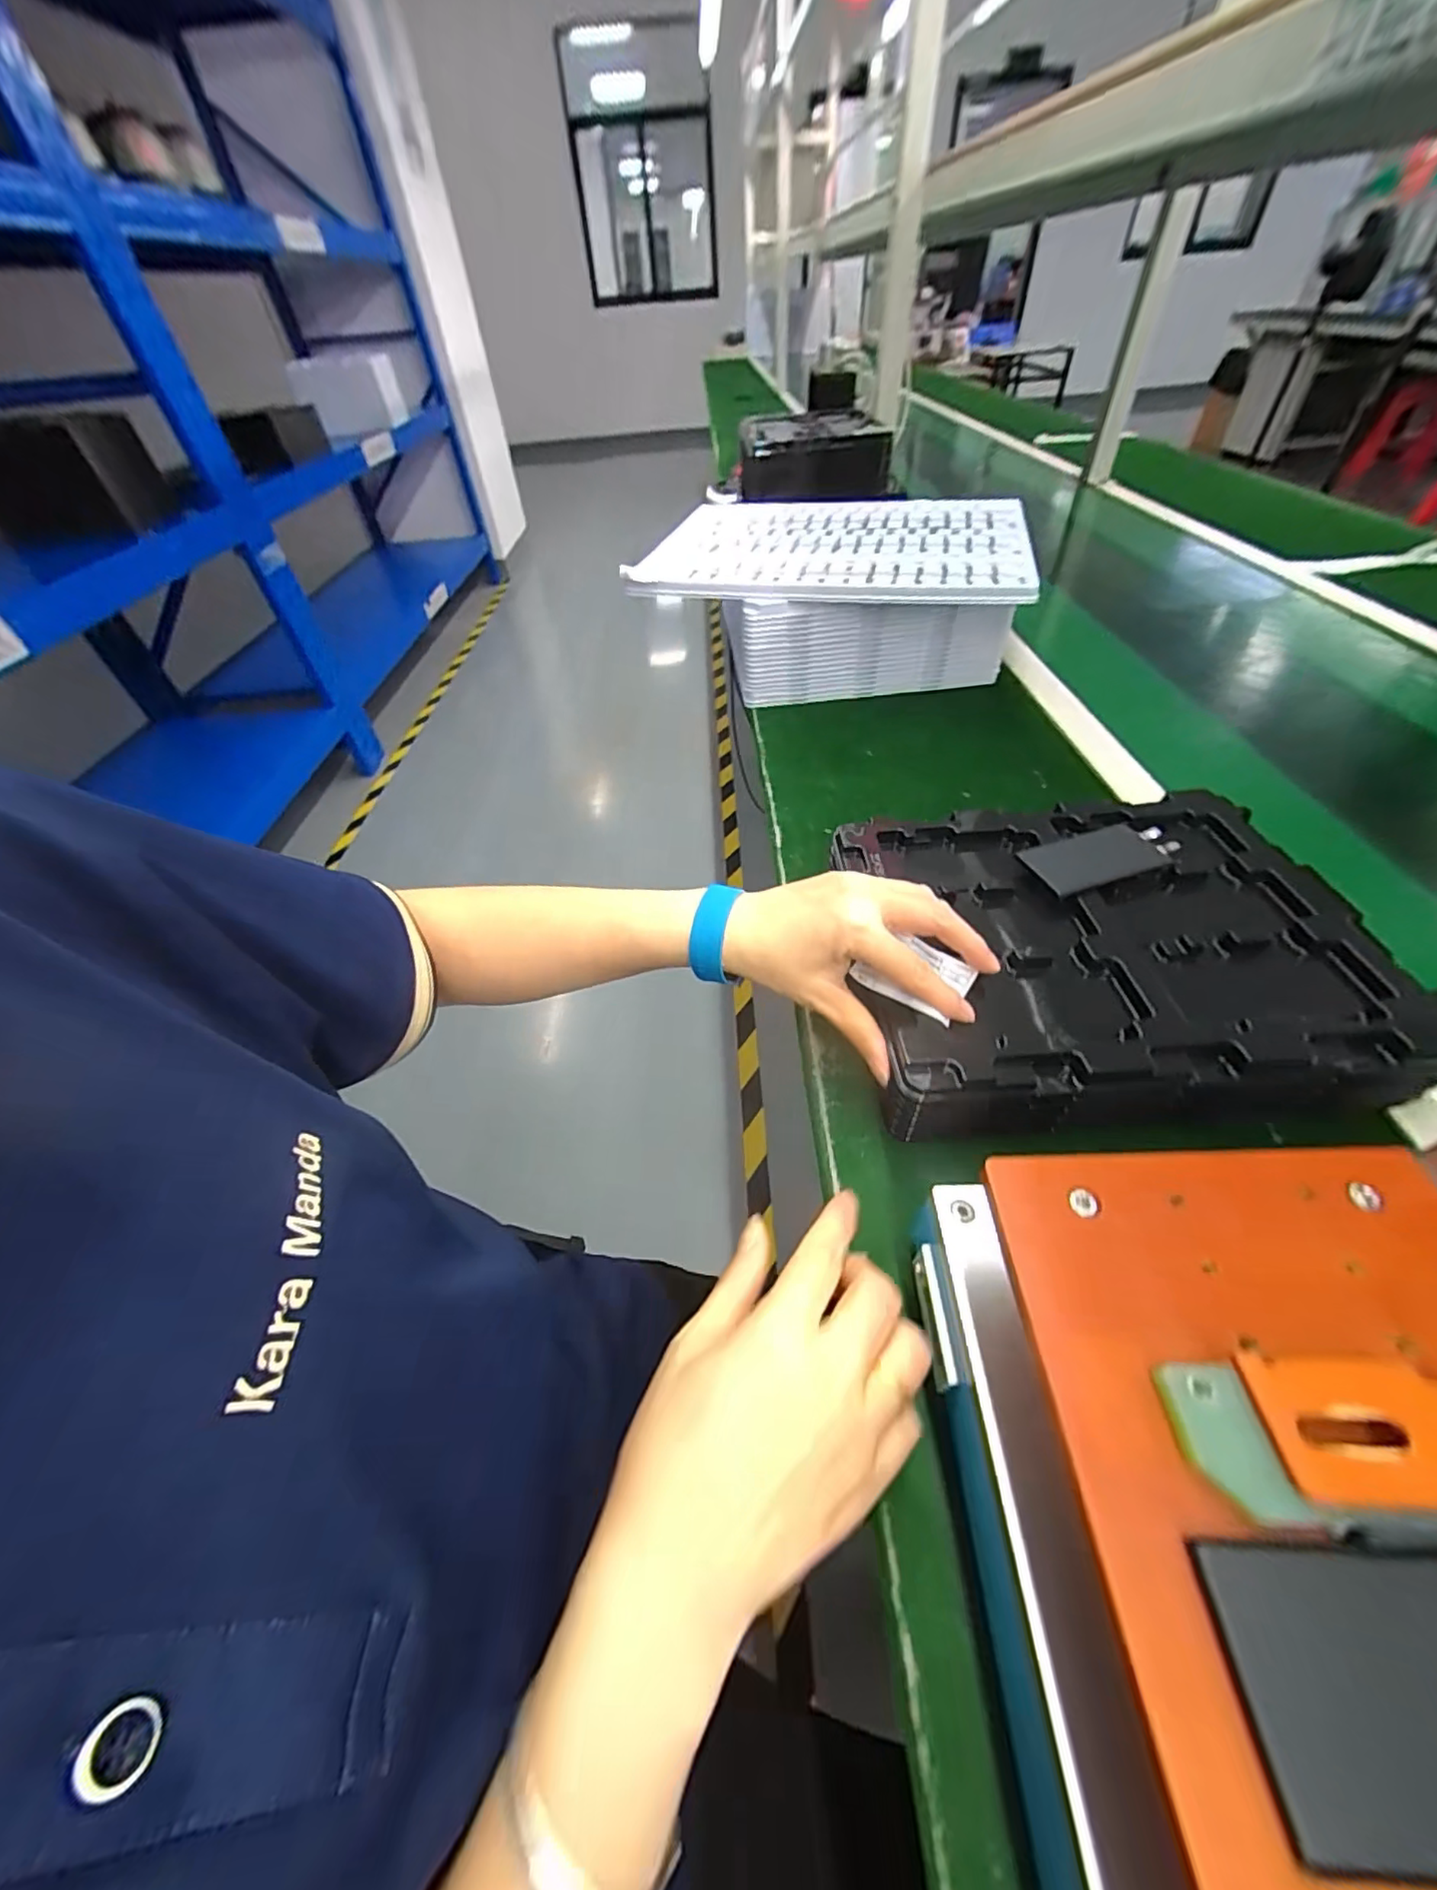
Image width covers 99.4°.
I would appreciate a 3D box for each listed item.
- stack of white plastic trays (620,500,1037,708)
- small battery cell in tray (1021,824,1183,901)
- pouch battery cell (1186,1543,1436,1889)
[{"bbox_3d":[0.146,-0.416,0.735,0.382,0.131,0.313,5,50,12],"label":"stack of white plastic trays"},{"bbox_3d":[0.245,-0.056,0.391,0.100,0.012,0.043,-17,49,-7],"label":"small battery cell in tray"},{"bbox_3d":[0.151,0.154,0.124,0.083,0.005,0.044,-3,47,5],"label":"pouch battery cell"}]

